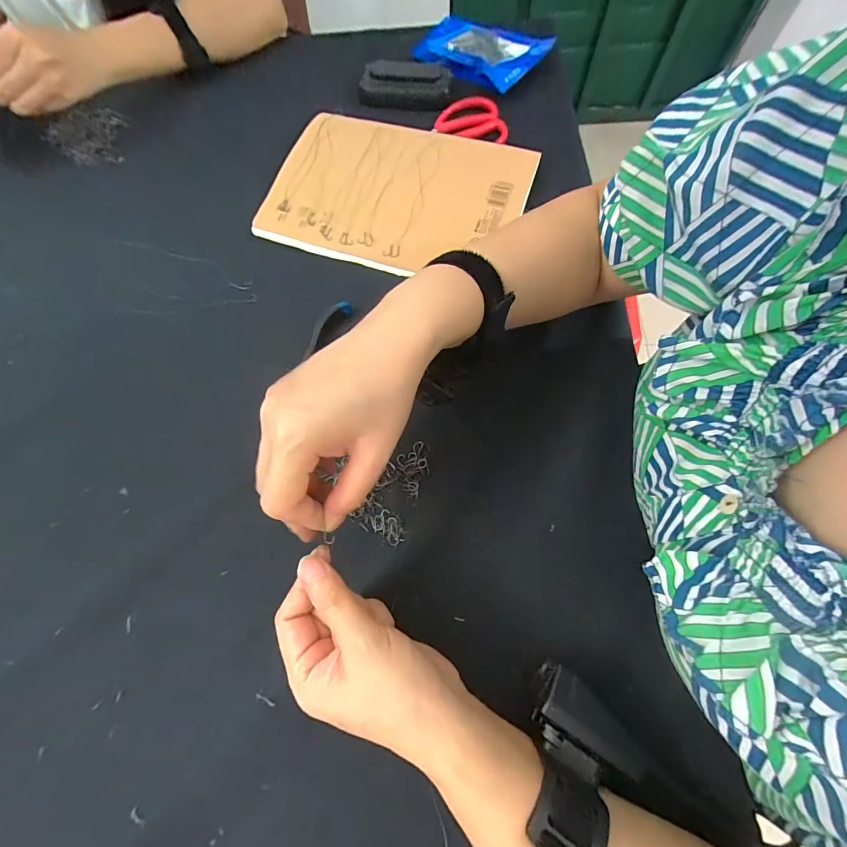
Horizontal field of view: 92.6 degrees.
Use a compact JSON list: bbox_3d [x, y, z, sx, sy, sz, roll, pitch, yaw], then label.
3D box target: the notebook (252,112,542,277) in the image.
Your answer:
[{"bbox_3d":[-0.028,-0.243,0.425,0.256,0.011,0.182,16,75,7],"label":"notebook"}]

